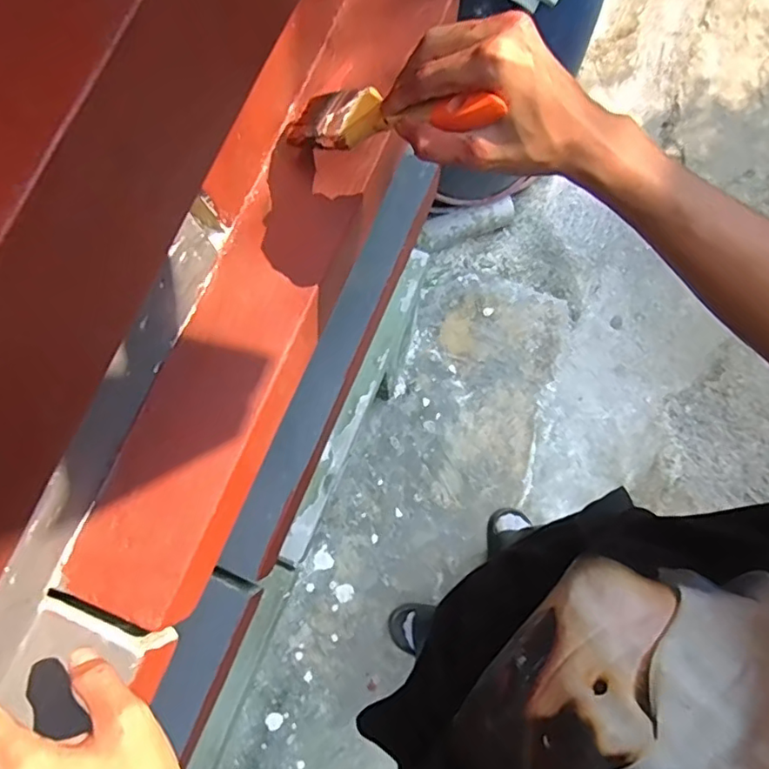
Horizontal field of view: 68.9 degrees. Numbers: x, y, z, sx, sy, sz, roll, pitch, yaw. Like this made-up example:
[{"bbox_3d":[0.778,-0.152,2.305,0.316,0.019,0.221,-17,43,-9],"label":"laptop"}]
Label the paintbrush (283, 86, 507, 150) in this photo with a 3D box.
[{"bbox_3d":[-0.004,-0.187,0.392,0.200,0.013,0.046,22,76,43],"label":"paintbrush"}]

